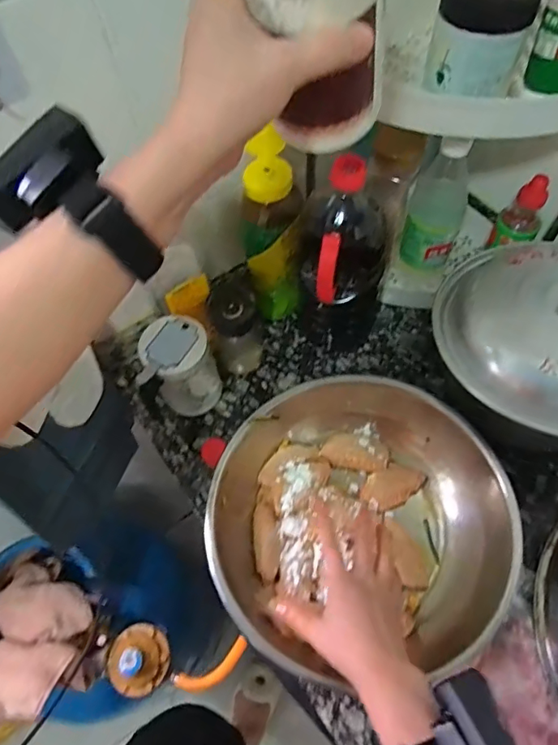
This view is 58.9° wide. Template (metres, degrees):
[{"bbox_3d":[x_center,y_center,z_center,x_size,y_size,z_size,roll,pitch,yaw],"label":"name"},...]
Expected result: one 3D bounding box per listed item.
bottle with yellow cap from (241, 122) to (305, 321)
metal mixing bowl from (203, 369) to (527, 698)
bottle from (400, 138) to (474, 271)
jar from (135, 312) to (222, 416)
[{"bbox_3d":[-0.004,-0.158,0.620,0.064,0.269,0.059,2,62,4],"label":"bottle with yellow cap"},{"bbox_3d":[0.085,0.165,0.537,0.303,0.084,0.263,8,63,8],"label":"metal mixing bowl"},{"bbox_3d":[0.199,-0.209,0.617,0.066,0.183,0.059,14,64,11],"label":"bottle"},{"bbox_3d":[-0.120,-0.005,0.617,0.076,0.131,0.077,-1,62,3],"label":"jar"}]

